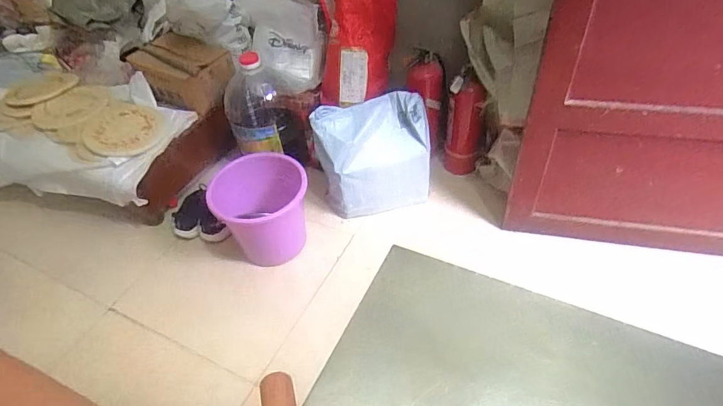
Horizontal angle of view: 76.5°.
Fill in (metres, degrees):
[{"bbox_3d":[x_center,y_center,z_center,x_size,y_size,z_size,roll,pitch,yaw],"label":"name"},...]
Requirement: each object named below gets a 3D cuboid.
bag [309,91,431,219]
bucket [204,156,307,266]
[{"bbox_3d":[0.044,-0.153,1.633,0.389,0.370,0.197,-6,47,0],"label":"bag"},{"bbox_3d":[-0.339,0.026,1.571,0.311,0.292,0.287,-3,47,3],"label":"bucket"}]

